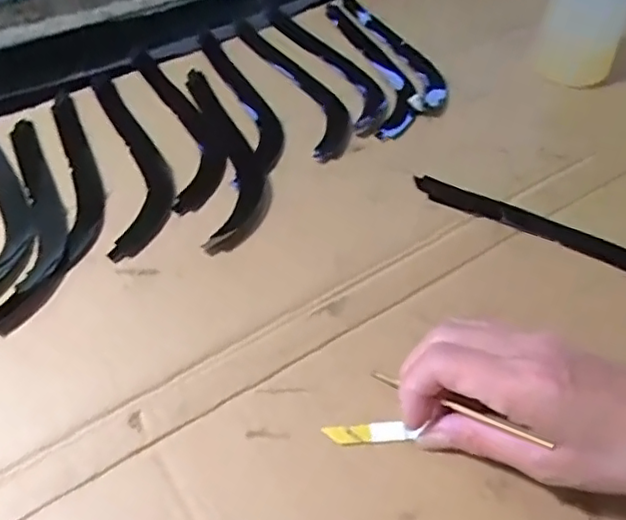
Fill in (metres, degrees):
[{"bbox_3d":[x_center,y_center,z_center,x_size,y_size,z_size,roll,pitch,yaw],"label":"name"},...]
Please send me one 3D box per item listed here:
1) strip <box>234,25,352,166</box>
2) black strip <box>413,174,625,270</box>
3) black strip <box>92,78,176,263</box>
[{"bbox_3d":[-0.013,-0.150,0.509,0.046,0.010,0.202,-17,53,-14],"label":"strip"},{"bbox_3d":[0.161,-0.010,0.389,0.204,0.006,0.042,35,57,23],"label":"black strip"},{"bbox_3d":[-0.132,-0.080,0.447,0.046,0.004,0.204,-13,52,-10],"label":"black strip"}]

